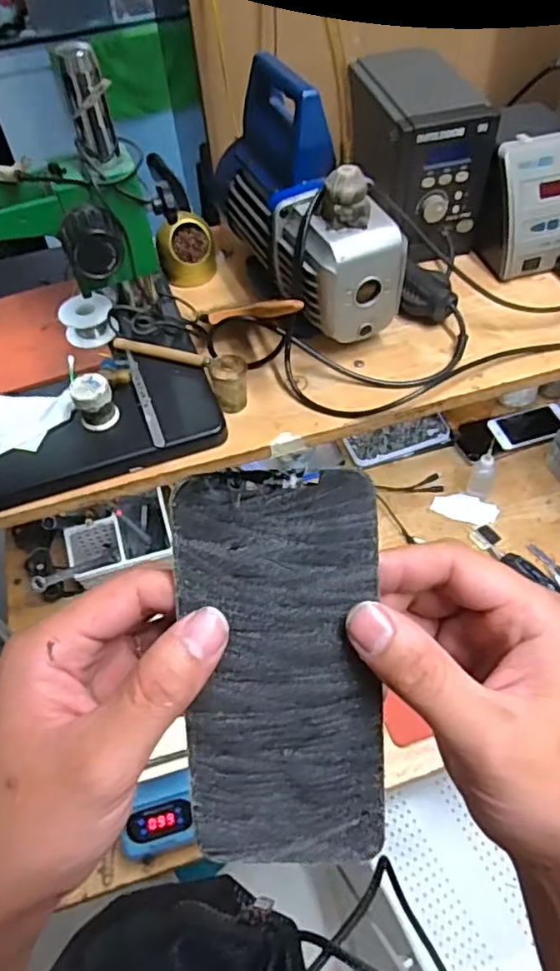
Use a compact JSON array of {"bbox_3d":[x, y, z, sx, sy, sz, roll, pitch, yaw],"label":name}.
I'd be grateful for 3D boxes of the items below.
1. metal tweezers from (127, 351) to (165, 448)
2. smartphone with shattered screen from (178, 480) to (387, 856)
[{"bbox_3d":[-0.131,-0.085,0.602,0.012,0.007,0.122,-12,56,-20],"label":"metal tweezers"},{"bbox_3d":[0.001,0.073,0.238,0.073,0.153,0.005,-3,8,-1],"label":"smartphone with shattered screen"}]

